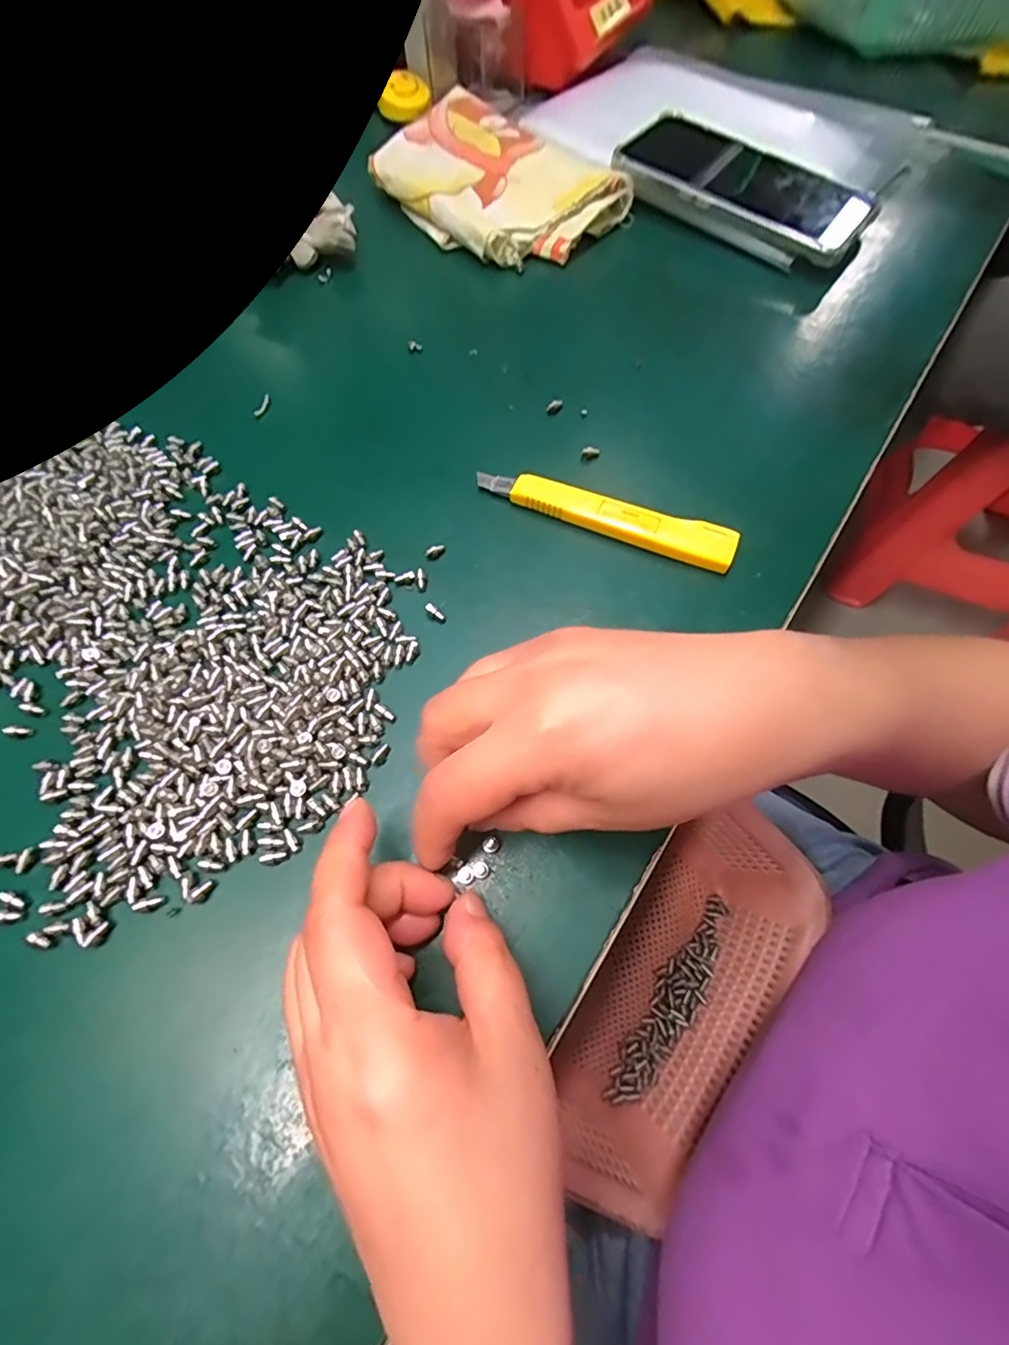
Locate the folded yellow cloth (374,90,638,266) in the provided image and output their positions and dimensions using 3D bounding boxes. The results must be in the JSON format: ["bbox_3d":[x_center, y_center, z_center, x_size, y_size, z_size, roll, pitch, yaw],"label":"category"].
[{"bbox_3d":[-0.006,-0.339,0.378,0.157,0.033,0.112,41,73,17],"label":"folded yellow cloth"}]

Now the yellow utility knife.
[{"bbox_3d":[0.049,-0.080,0.275,0.131,0.014,0.020,22,68,11],"label":"yellow utility knife"}]

